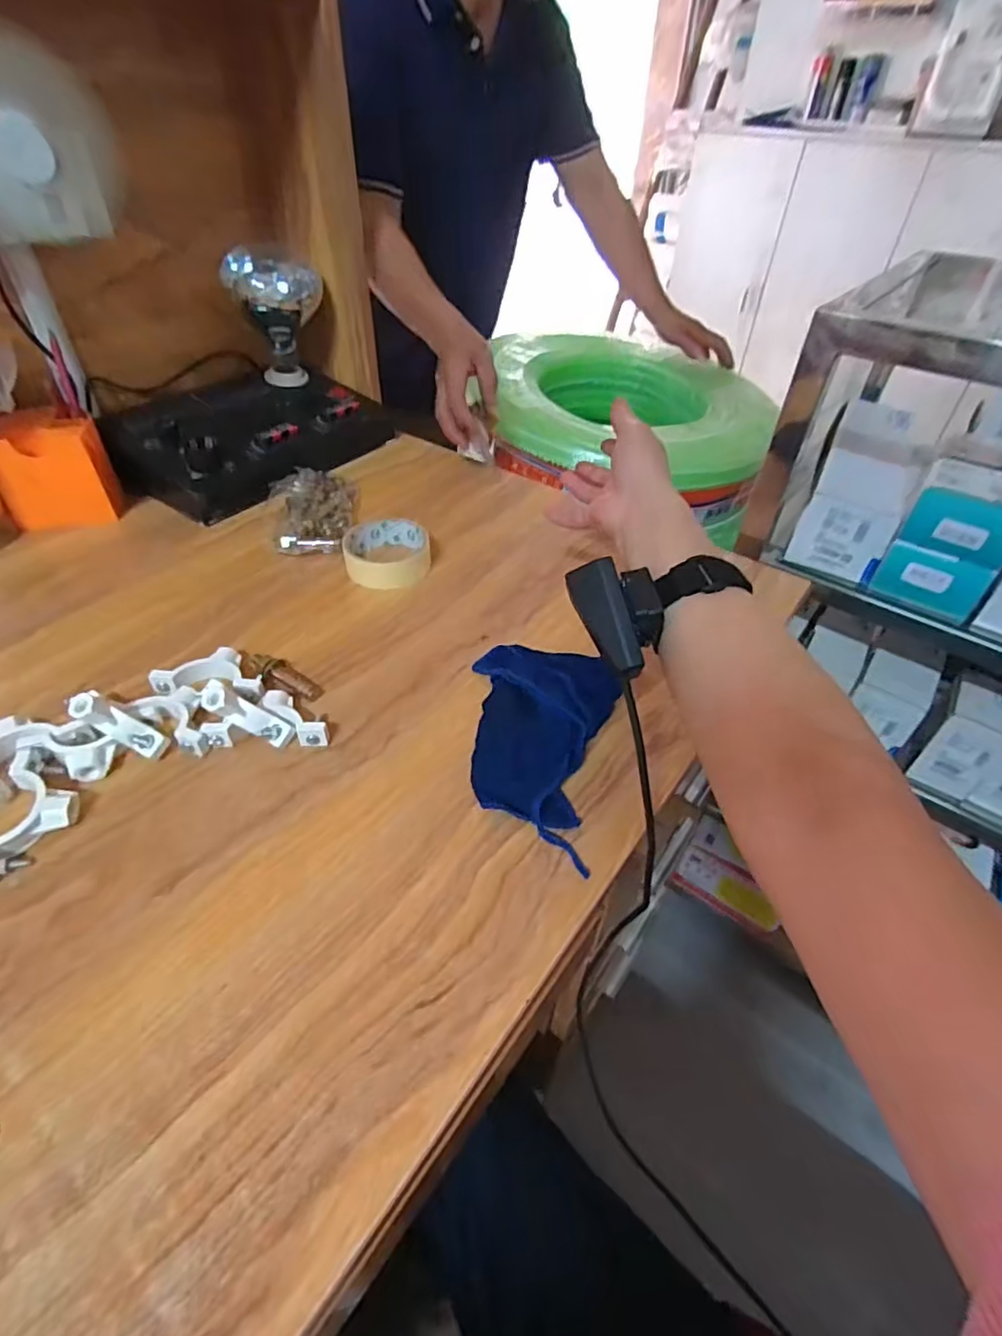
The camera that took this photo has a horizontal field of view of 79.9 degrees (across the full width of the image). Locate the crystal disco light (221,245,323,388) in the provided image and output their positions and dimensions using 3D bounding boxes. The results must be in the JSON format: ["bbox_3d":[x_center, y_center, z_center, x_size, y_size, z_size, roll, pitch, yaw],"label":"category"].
[{"bbox_3d":[-0.294,-0.468,0.803,0.116,0.146,0.107,-10,46,-14],"label":"crystal disco light"}]

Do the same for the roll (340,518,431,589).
[{"bbox_3d":[-0.115,-0.119,0.610,0.083,0.026,0.081,2,44,-2],"label":"roll"}]

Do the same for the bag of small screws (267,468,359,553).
[{"bbox_3d":[-0.202,-0.180,0.655,0.091,0.034,0.145,-10,46,-14],"label":"bag of small screws"}]

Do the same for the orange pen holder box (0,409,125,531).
[{"bbox_3d":[-0.479,-0.214,0.644,0.099,0.100,0.066,-11,45,-13],"label":"orange pen holder box"}]

